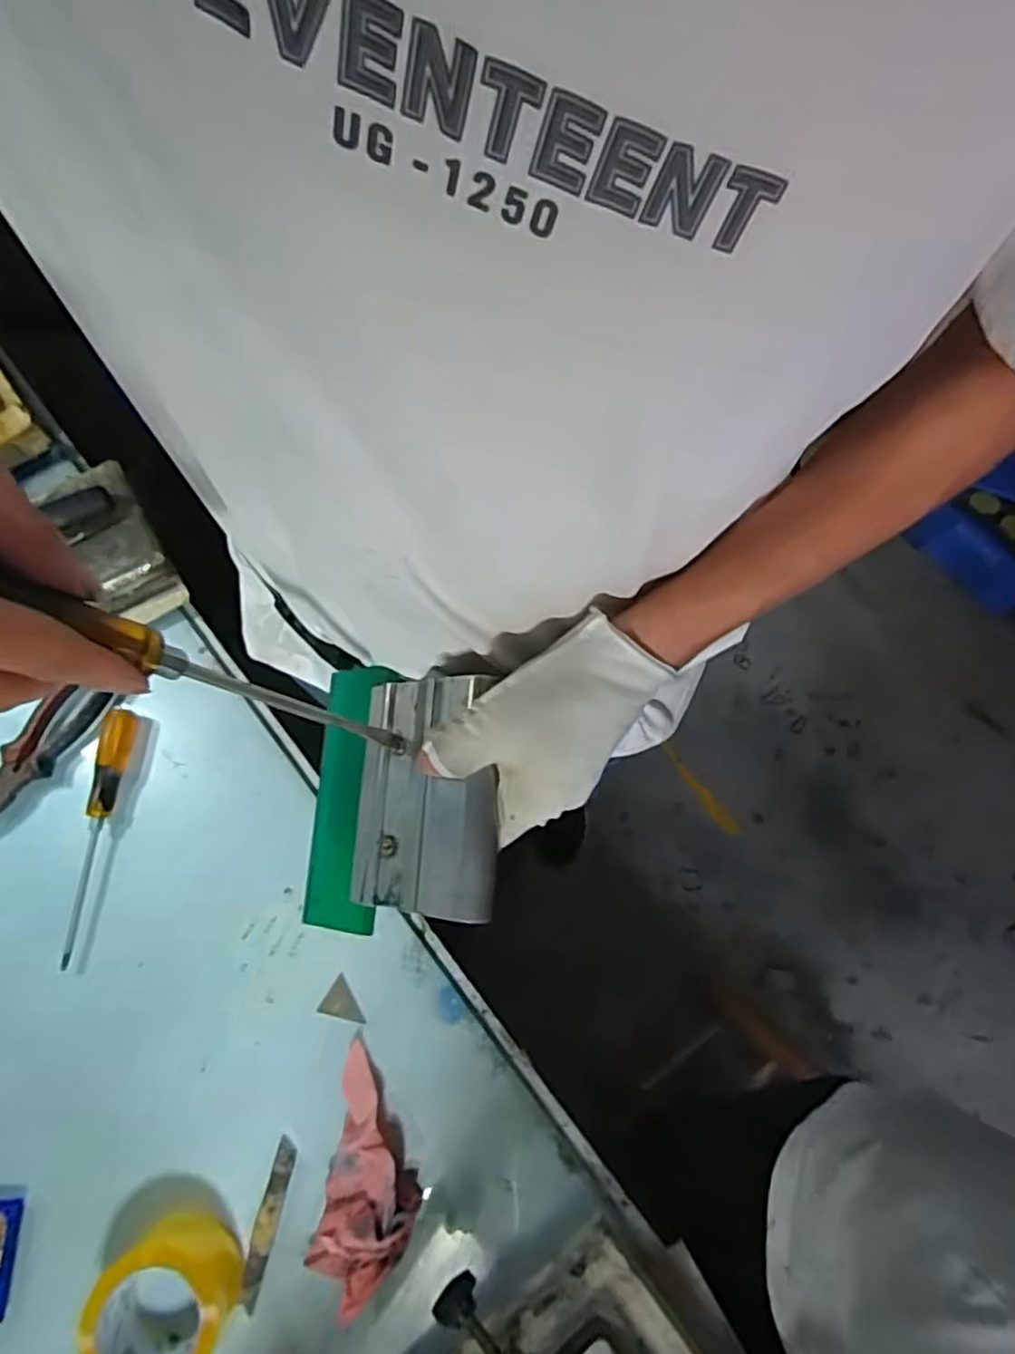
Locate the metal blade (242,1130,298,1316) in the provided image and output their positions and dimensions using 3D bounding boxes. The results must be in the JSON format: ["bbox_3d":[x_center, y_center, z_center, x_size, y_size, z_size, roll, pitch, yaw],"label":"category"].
[{"bbox_3d":[-0.206,0.468,0.600,0.020,0.006,0.124,13,69,0],"label":"metal blade"}]

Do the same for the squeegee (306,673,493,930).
[{"bbox_3d":[-0.059,0.064,0.395,0.130,0.029,0.143,-12,72,37],"label":"squeegee"}]

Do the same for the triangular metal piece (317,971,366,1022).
[{"bbox_3d":[-0.153,0.303,0.657,0.043,0.004,0.035,14,71,2],"label":"triangular metal piece"}]

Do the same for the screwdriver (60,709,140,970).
[{"bbox_3d":[-0.404,0.150,0.673,0.027,0.034,0.237,9,74,1],"label":"screwdriver"}]

